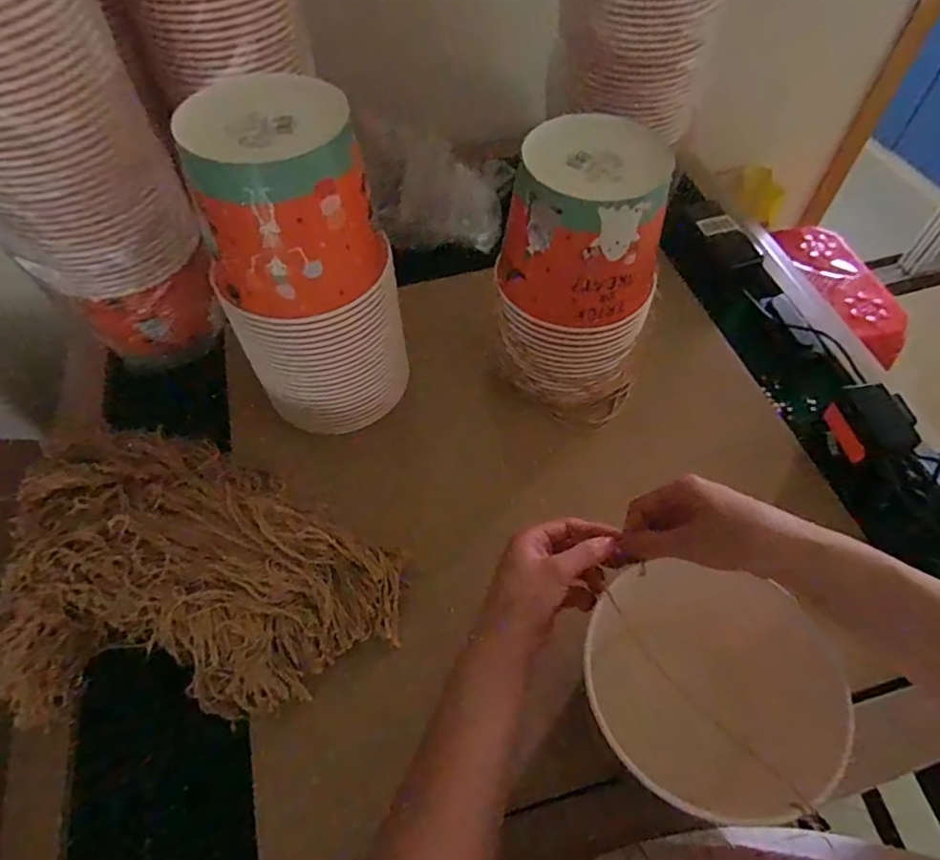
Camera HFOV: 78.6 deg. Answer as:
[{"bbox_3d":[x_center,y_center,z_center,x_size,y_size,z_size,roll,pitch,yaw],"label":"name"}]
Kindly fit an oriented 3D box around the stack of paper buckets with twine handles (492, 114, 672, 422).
[{"bbox_3d":[0.109,-0.153,0.579,0.147,0.244,0.141,12,57,8],"label":"stack of paper buckets with twine handles"}]

